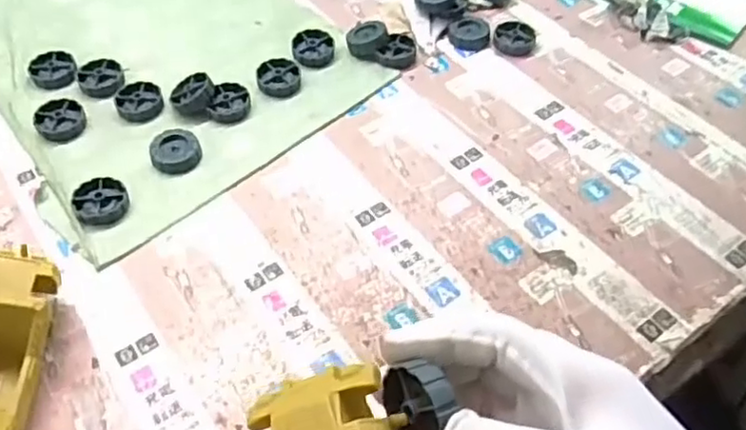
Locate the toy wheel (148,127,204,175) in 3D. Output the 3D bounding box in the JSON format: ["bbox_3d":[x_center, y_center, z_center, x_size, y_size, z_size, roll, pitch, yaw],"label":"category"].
[{"bbox_3d":[-0.155,-0.051,0.522,0.037,0.011,0.037,0,52,0],"label":"toy wheel"}]

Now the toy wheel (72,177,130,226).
[{"bbox_3d":[-0.200,-0.010,0.489,0.037,0.012,0.038,0,52,0],"label":"toy wheel"}]

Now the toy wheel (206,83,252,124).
[{"bbox_3d":[-0.118,-0.096,0.556,0.030,0.012,0.039,13,53,10],"label":"toy wheel"}]

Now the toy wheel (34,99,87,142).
[{"bbox_3d":[-0.255,-0.078,0.541,0.038,0.011,0.041,0,52,0],"label":"toy wheel"}]

